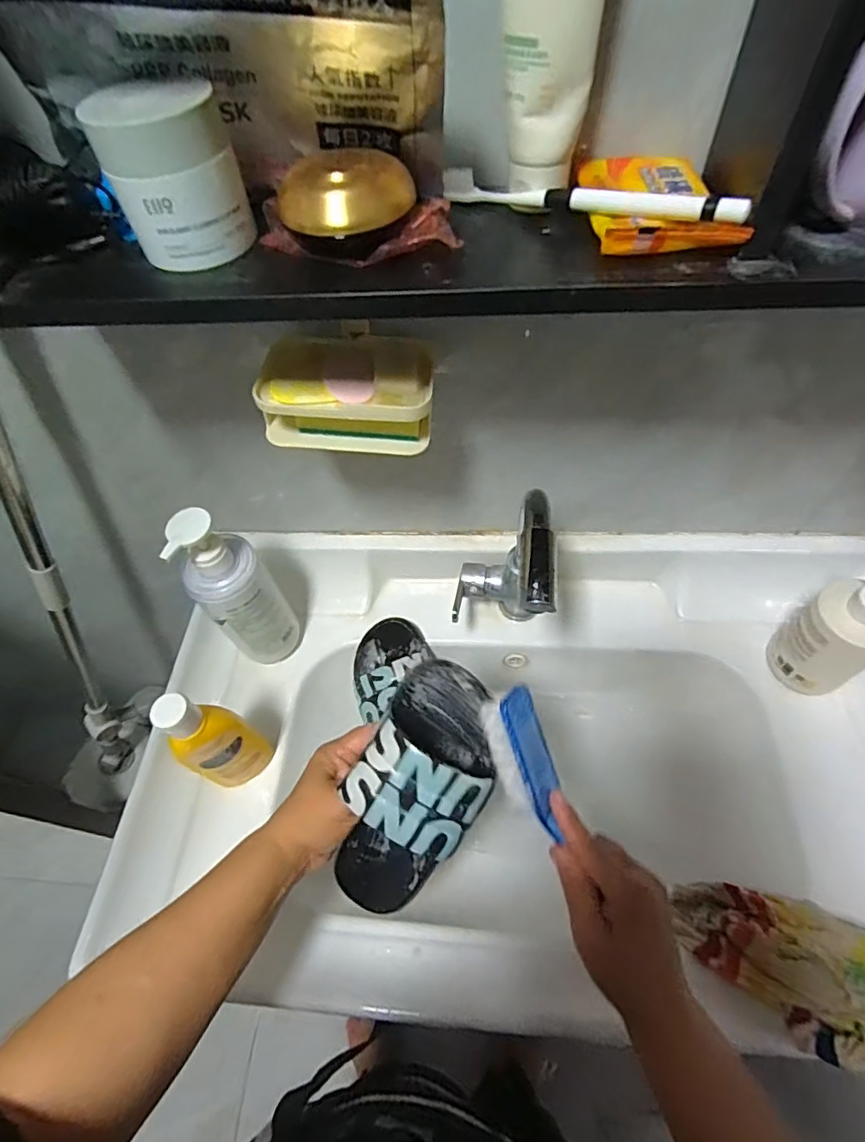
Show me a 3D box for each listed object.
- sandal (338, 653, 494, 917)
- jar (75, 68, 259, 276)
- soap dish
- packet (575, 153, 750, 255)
[{"bbox_3d":[-0.022,0.191,0.419,0.099,0.240,0.060,26,20,20],"label":"sandal"},{"bbox_3d":[-0.148,-0.230,0.315,0.067,0.071,0.071,-2,57,3],"label":"jar"},{"bbox_3d":[-0.065,-0.142,0.439,0.132,0.063,0.086,0,57,5],"label":"soap dish"},{"bbox_3d":[0.124,-0.212,0.308,0.070,0.013,0.106,-5,57,1],"label":"packet"}]

